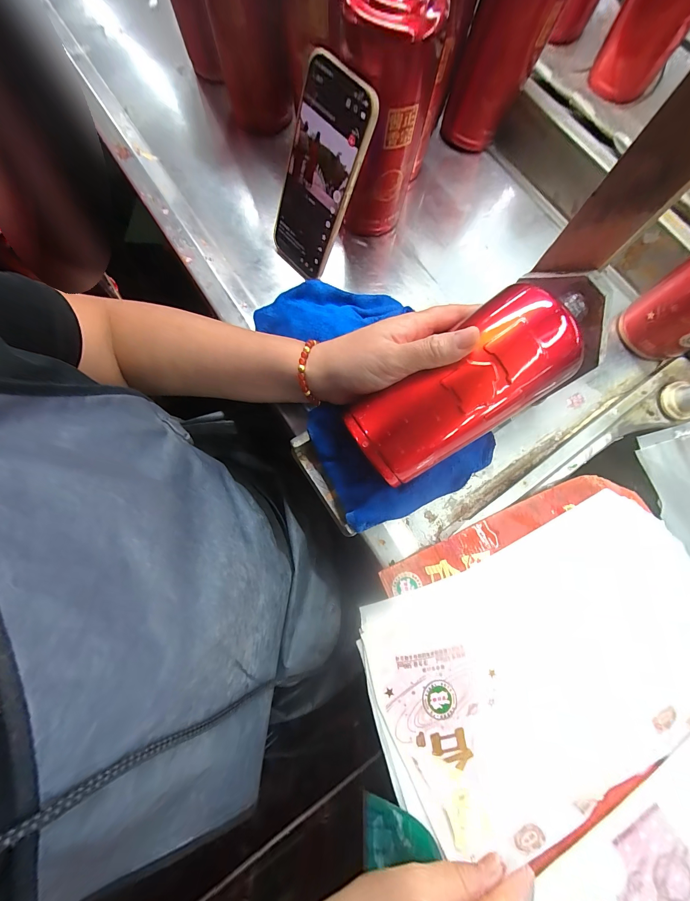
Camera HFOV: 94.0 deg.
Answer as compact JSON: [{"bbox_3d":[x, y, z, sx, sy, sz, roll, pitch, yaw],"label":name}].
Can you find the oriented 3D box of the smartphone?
[{"bbox_3d":[-0.031,-0.264,0.322,0.075,0.167,0.014,44,58,-1],"label":"smartphone"}]

